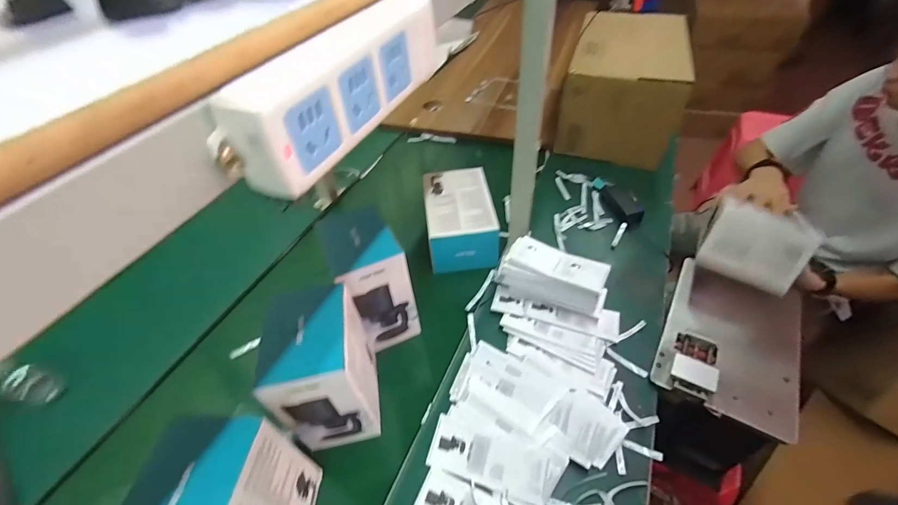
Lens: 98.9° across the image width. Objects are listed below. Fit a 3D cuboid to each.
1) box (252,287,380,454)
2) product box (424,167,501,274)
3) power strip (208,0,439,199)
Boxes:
[{"bbox_3d":[-0.190,0.178,0.600,0.119,0.232,0.156,-12,46,-7],"label":"box"},{"bbox_3d":[0.026,-0.084,0.901,0.152,0.118,0.259,-6,46,-2],"label":"product box"},{"bbox_3d":[-0.058,-0.100,0.225,0.028,0.054,0.173,18,50,20],"label":"power strip"}]

